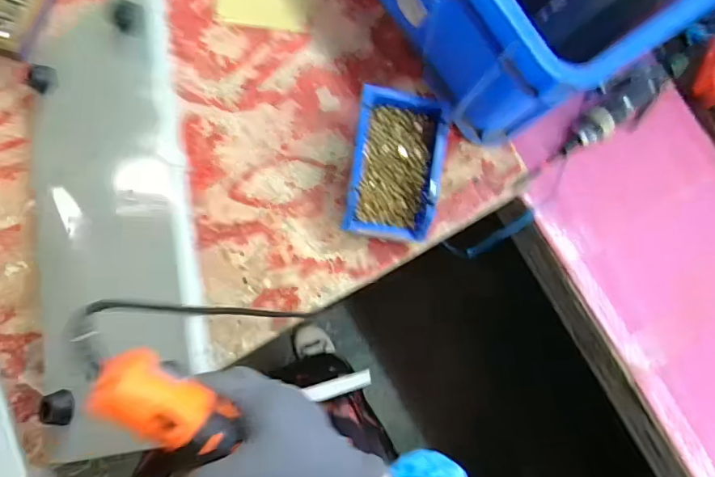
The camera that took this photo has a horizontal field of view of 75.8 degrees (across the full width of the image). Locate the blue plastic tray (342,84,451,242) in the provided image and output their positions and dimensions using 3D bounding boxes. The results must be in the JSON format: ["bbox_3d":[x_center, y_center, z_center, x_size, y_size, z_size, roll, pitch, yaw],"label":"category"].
[{"bbox_3d":[0.041,-0.083,0.540,0.102,0.078,0.161,10,83,-6],"label":"blue plastic tray"}]

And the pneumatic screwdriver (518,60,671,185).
[{"bbox_3d":[0.301,-0.138,0.580,0.236,0.042,0.064,-40,90,4],"label":"pneumatic screwdriver"}]

